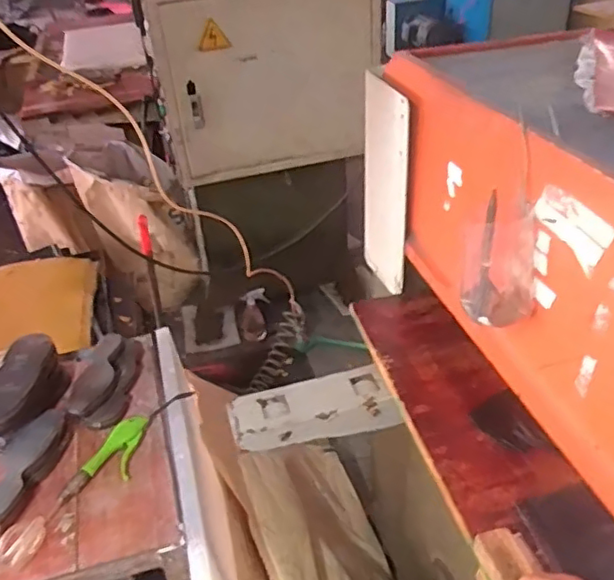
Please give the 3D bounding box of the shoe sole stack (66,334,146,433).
[{"bbox_3d":[-0.379,0.165,1.142,0.108,0.057,0.212,-3,33,4],"label":"shoe sole stack"}]

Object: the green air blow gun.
[{"bbox_3d":[-0.296,0.255,1.039,0.078,0.024,0.276,12,37,25],"label":"green air blow gun"}]

